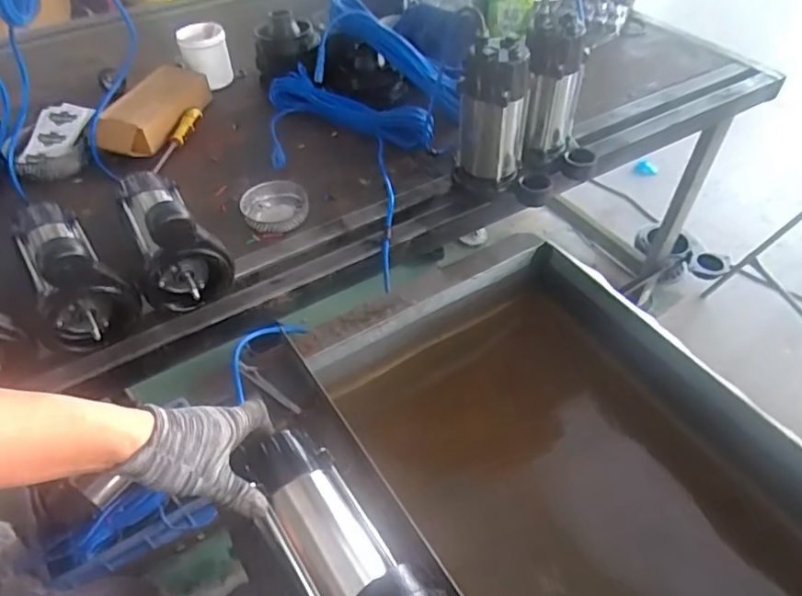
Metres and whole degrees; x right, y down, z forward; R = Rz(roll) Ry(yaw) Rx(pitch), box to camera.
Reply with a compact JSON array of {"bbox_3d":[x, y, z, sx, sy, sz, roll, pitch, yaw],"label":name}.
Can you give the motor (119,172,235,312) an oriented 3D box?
[{"bbox_3d":[-0.341,-0.108,0.809,0.105,0.146,0.231,-29,53,-23],"label":"motor"}]

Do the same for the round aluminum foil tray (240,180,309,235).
[{"bbox_3d":[-0.205,-0.149,0.936,0.105,0.029,0.101,-3,52,3],"label":"round aluminum foil tray"}]

